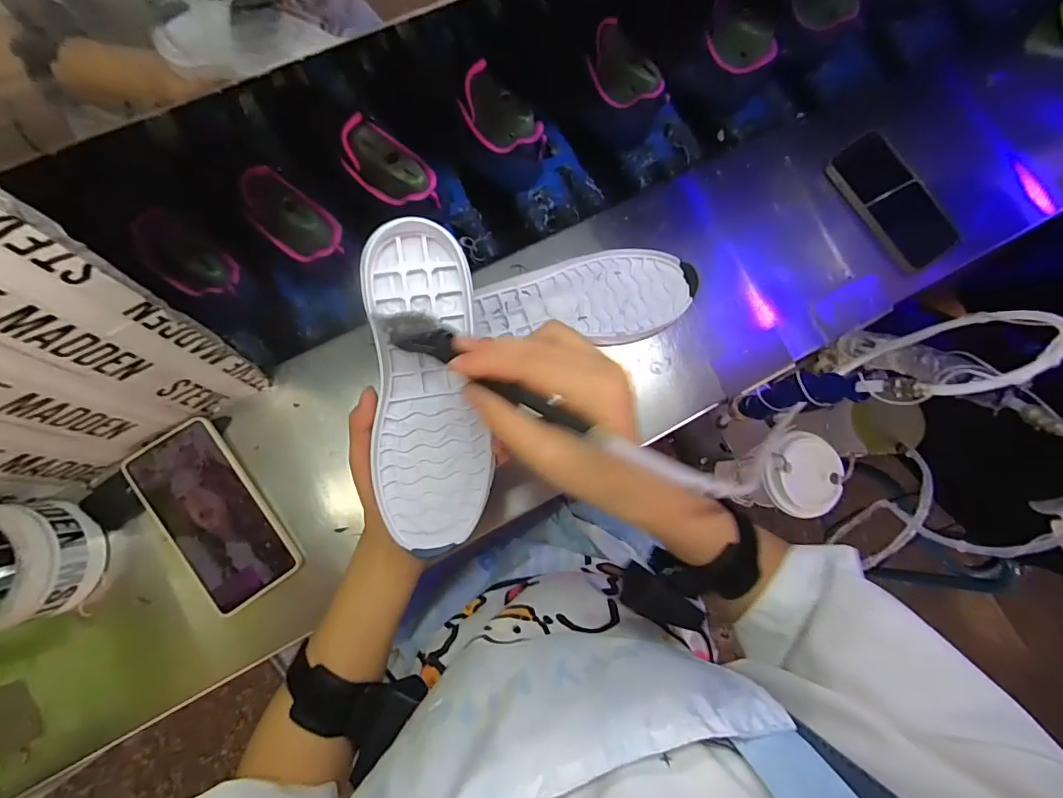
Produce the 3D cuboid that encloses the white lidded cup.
[{"bbox_3d":[0.283,0.088,0.570,0.082,0.152,0.089,0,81,-1],"label":"white lidded cup"}]

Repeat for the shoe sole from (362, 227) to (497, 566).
[{"bbox_3d":[-0.070,-0.005,0.335,0.073,0.024,0.217,-4,97,-1],"label":"shoe sole"}]

